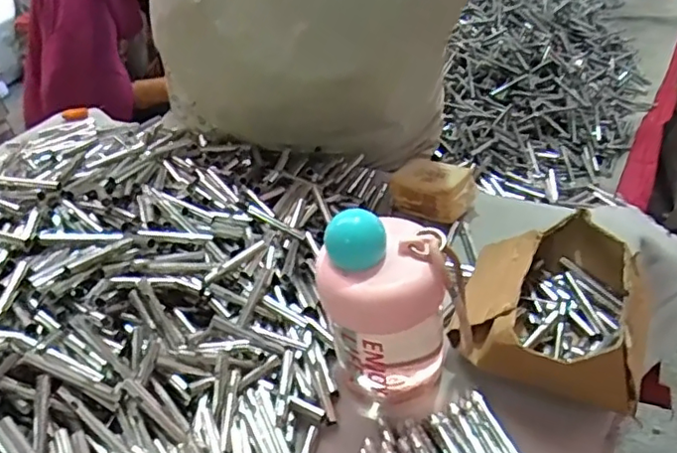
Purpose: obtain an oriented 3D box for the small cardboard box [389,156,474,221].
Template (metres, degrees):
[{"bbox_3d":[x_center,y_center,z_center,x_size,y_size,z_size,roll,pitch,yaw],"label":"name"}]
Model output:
[{"bbox_3d":[0.104,-0.042,0.659,0.088,0.040,0.059,15,42,27],"label":"small cardboard box"}]

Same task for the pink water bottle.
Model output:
[{"bbox_3d":[0.040,0.059,0.445,0.101,0.137,0.081,-10,37,-5],"label":"pink water bottle"}]

